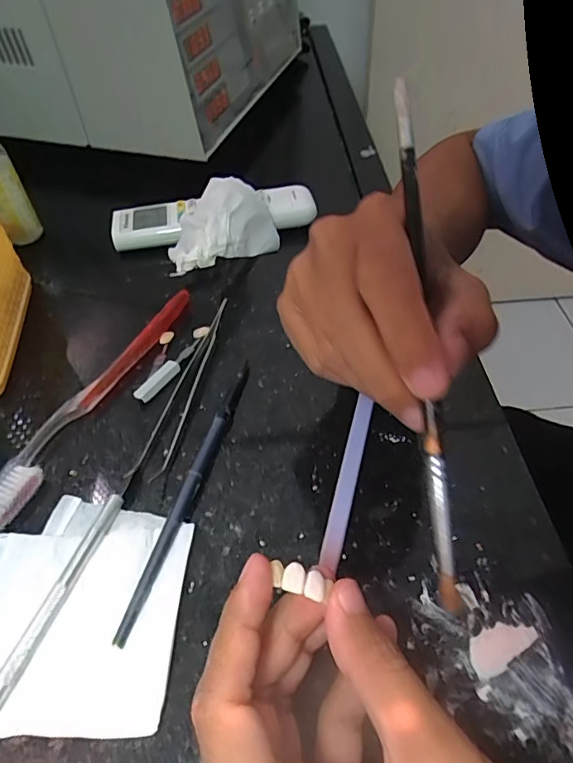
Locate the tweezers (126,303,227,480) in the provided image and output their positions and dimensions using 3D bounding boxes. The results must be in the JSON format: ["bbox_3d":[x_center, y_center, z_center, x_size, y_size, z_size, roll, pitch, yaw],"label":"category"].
[{"bbox_3d":[-0.061,-0.001,0.305,0.017,0.011,0.135,8,50,10],"label":"tweezers"}]

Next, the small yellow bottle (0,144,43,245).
[{"bbox_3d":[-0.241,-0.168,0.418,0.033,0.107,0.028,-28,53,-19],"label":"small yellow bottle"}]

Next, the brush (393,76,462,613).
[{"bbox_3d":[0.048,-0.018,0.175,0.007,0.004,0.187,-4,84,0],"label":"brush"}]

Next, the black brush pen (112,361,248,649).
[{"bbox_3d":[-0.048,0.052,0.261,0.008,0.008,0.160,10,51,12],"label":"black brush pen"}]

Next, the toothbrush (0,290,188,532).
[{"bbox_3d":[-0.115,0.006,0.301,0.018,0.011,0.185,17,53,18],"label":"toothbrush"}]

